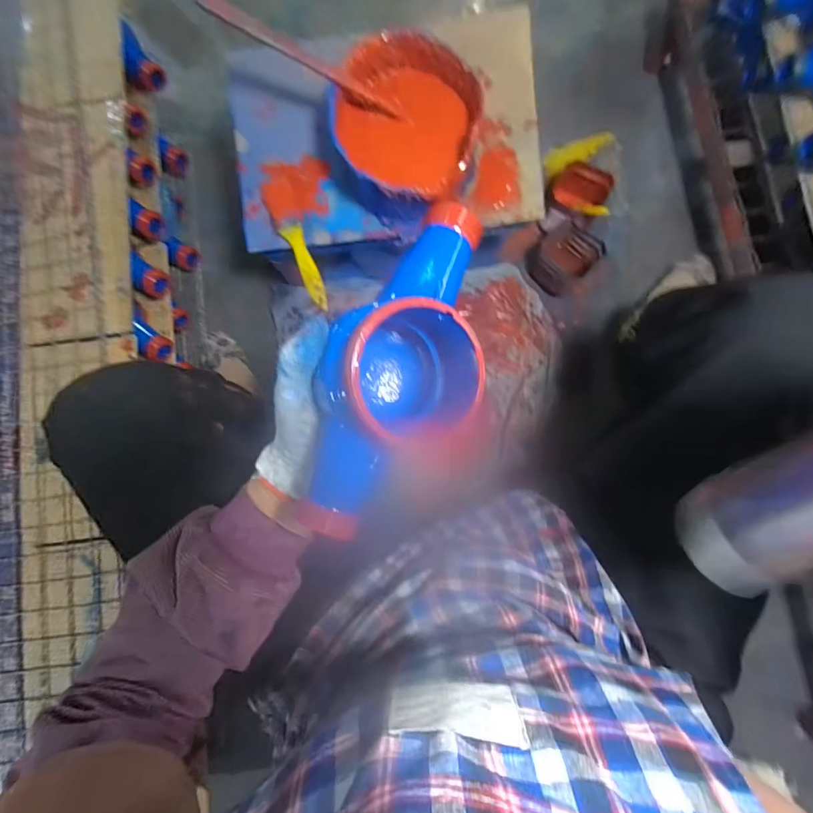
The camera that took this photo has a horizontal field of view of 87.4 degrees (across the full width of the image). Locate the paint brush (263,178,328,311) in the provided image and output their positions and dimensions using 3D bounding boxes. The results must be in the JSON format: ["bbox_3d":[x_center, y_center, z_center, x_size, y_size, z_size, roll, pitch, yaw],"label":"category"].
[{"bbox_3d":[-0.136,-0.205,0.539,0.038,0.013,0.165,-20,98,2],"label":"paint brush"}]

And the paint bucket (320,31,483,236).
[{"bbox_3d":[-0.004,-0.307,0.487,0.156,0.102,0.154,0,84,4],"label":"paint bucket"}]

